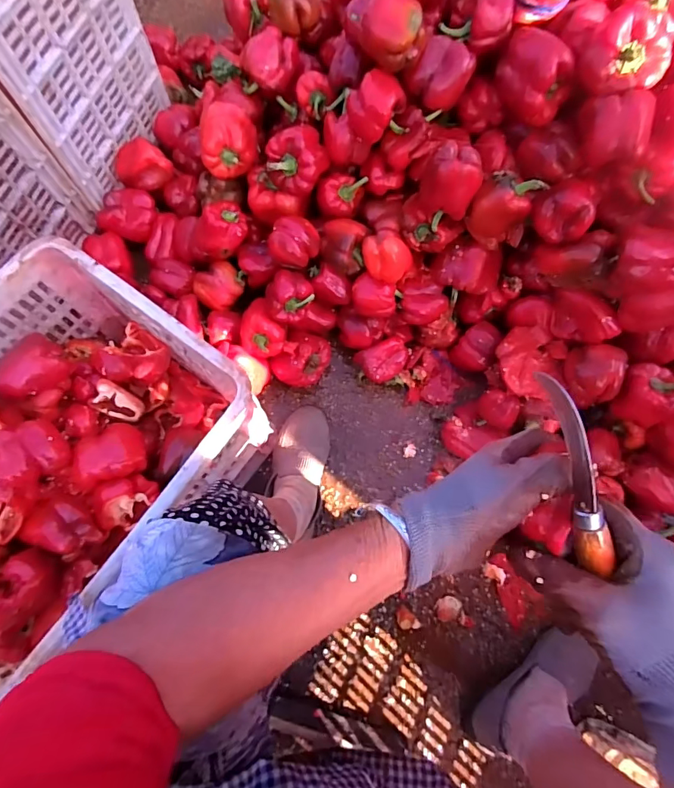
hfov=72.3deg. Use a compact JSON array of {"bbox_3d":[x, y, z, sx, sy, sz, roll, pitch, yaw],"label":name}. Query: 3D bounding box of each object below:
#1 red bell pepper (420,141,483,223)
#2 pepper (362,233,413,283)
[{"bbox_3d":[0.160,-0.300,0.641,0.080,0.076,0.068,25,75,6],"label":"red bell pepper"},{"bbox_3d":[0.078,-0.213,0.706,0.079,0.059,0.062,12,74,3],"label":"pepper"}]

